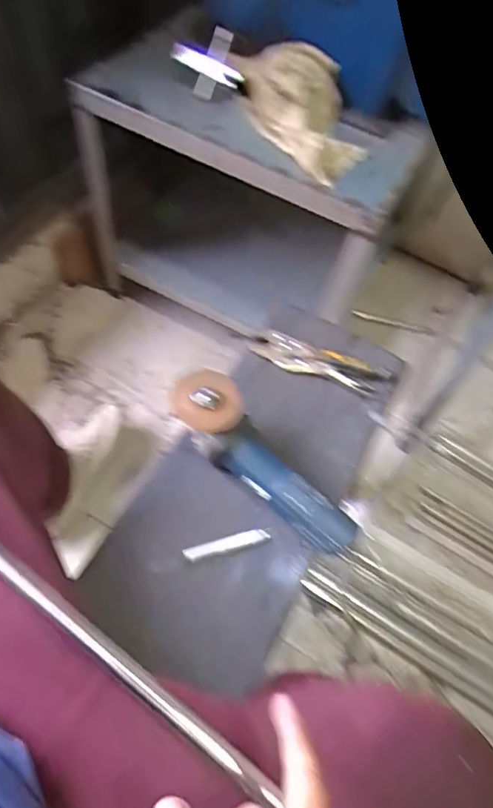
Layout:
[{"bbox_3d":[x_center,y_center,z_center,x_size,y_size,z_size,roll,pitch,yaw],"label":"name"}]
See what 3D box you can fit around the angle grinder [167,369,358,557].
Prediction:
[{"bbox_3d":[0.017,0.076,0.628,0.289,0.078,0.079,46,66,4],"label":"angle grinder"}]

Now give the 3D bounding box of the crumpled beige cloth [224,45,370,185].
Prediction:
[{"bbox_3d":[0.098,-0.505,0.801,0.157,0.110,0.290,-35,70,-24],"label":"crumpled beige cloth"}]

